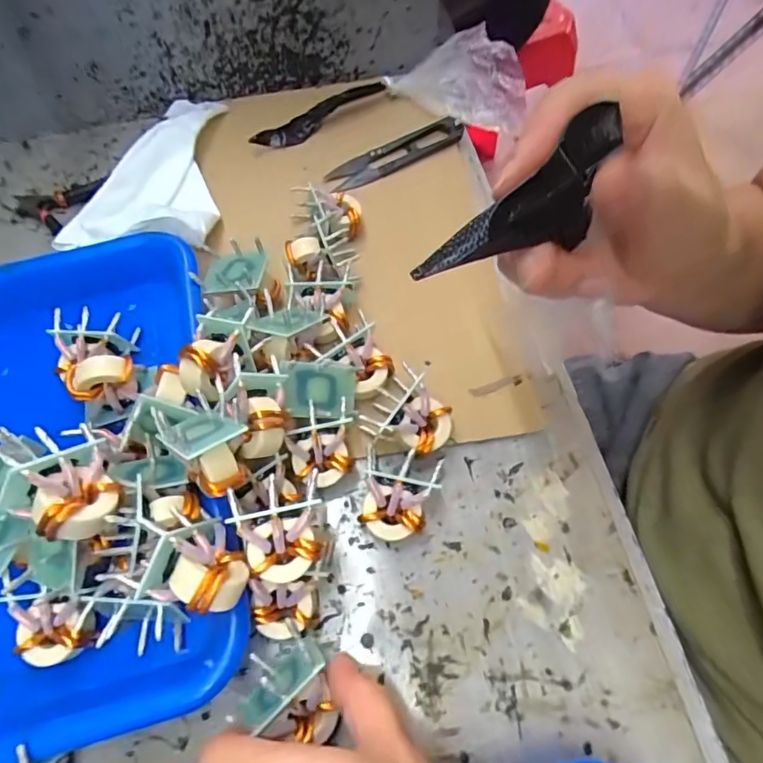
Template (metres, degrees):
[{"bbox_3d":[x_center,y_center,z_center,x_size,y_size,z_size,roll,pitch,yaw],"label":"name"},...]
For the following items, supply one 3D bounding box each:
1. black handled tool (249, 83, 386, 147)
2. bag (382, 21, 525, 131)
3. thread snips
[{"bbox_3d":[-0.045,-0.193,0.385,0.104,0.020,0.010,-30,65,-13],"label":"black handled tool"},{"bbox_3d":[0.062,-0.213,0.377,0.106,0.044,0.057,35,69,18],"label":"bag"},{"bbox_3d":[0.009,-0.156,0.363,0.099,0.017,0.023,-26,64,-11],"label":"thread snips"}]

